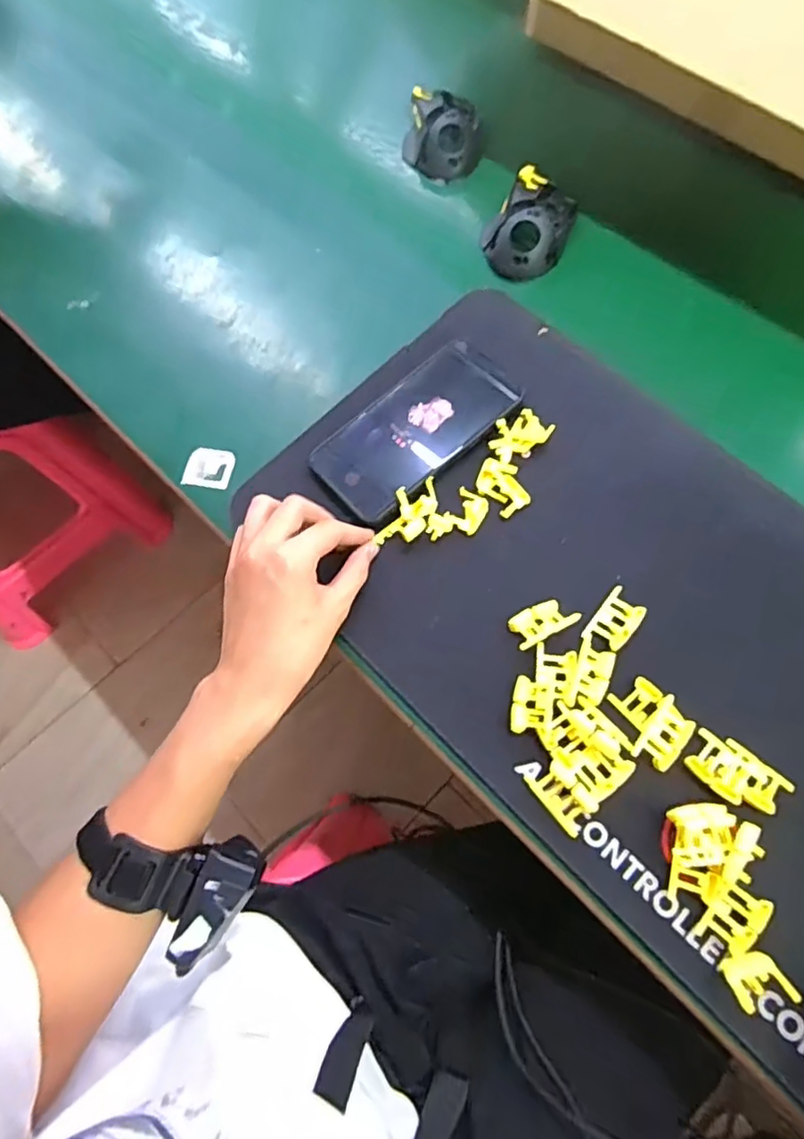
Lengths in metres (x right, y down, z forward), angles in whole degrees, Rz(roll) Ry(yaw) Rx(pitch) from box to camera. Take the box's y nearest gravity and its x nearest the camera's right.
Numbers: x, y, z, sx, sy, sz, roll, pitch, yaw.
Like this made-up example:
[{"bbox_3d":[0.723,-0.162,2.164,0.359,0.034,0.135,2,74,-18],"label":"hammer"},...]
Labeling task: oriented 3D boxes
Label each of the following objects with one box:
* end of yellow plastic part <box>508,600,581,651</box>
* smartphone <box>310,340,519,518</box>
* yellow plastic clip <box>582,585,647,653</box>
[{"bbox_3d":[0.093,0.035,0.404,0.043,0.014,0.025,-28,71,-9],"label":"end of yellow plastic part"},{"bbox_3d":[0.012,-0.109,0.461,0.164,0.010,0.083,-40,74,-13],"label":"smartphone"},{"bbox_3d":[0.146,0.035,0.408,0.027,0.006,0.045,37,74,14],"label":"yellow plastic clip"}]

